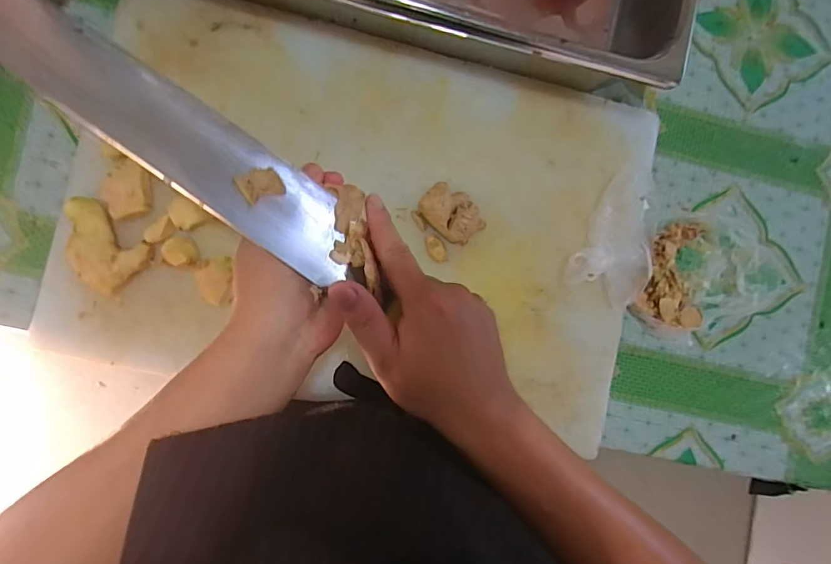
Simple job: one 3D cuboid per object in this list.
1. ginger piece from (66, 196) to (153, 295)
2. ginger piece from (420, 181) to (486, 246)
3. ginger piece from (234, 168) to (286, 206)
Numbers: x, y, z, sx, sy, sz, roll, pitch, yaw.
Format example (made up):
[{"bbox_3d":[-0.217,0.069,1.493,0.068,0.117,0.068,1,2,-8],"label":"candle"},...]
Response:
[{"bbox_3d":[-0.306,-0.036,0.448,0.087,0.034,0.059,42,84,-2],"label":"ginger piece"},{"bbox_3d":[0.039,-0.072,0.483,0.066,0.027,0.050,45,84,-2],"label":"ginger piece"},{"bbox_3d":[-0.085,-0.053,0.254,0.028,0.004,0.017,-36,112,-43],"label":"ginger piece"}]

